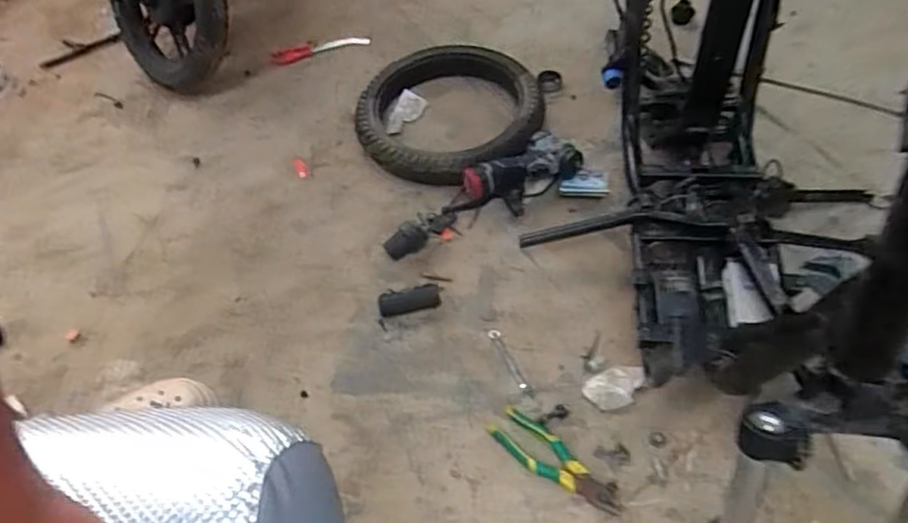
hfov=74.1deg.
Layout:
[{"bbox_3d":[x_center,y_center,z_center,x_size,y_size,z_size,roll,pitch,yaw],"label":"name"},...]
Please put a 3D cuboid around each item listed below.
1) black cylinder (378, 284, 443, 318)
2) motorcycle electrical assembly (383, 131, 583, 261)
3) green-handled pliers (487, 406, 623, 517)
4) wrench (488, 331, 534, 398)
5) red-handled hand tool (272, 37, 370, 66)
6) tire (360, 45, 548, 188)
[{"bbox_3d":[-0.071,0.063,0.966,0.097,0.019,0.036,-14,54,-5],"label":"black cylinder"},{"bbox_3d":[0.047,-0.116,1.059,0.378,0.063,0.099,-28,56,-15],"label":"motorcycle electrical assembly"},{"bbox_3d":[0.134,0.267,0.799,0.194,0.012,0.056,34,63,26],"label":"green-handled pliers"},{"bbox_3d":[0.085,0.152,0.899,0.017,0.010,0.120,-24,55,-12],"label":"wrench"},{"bbox_3d":[-0.314,-0.500,1.402,0.229,0.026,0.046,-12,54,-4],"label":"red-handled hand tool"},{"bbox_3d":[-0.009,-0.298,1.197,0.370,0.059,0.359,11,56,13],"label":"tire"}]

